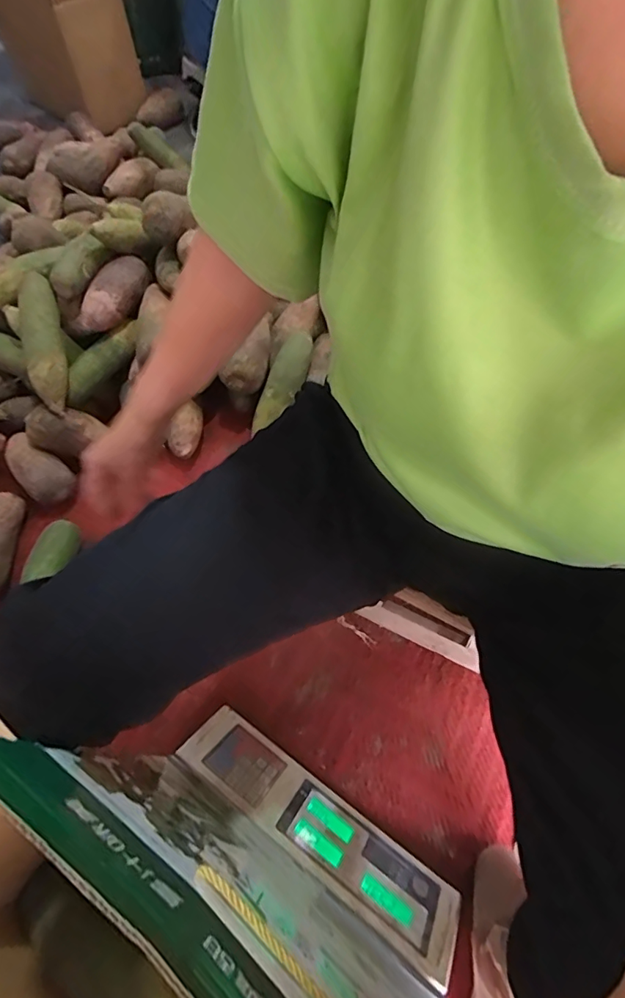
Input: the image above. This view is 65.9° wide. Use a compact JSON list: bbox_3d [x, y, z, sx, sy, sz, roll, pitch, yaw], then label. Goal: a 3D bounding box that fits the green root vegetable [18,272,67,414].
[{"bbox_3d":[-0.406,-0.240,0.727,0.053,0.052,0.214,-13,76,-7],"label":"green root vegetable"}]

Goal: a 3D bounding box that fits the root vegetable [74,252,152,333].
[{"bbox_3d":[-0.318,-0.335,0.780,0.063,0.054,0.151,21,64,11],"label":"root vegetable"}]

